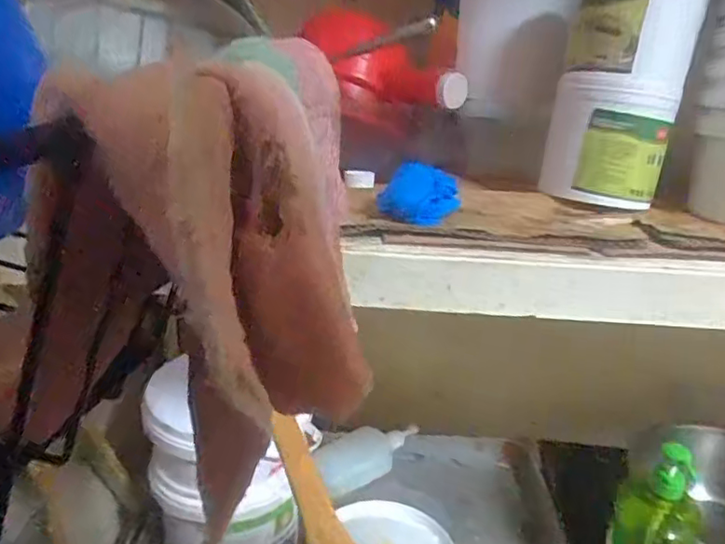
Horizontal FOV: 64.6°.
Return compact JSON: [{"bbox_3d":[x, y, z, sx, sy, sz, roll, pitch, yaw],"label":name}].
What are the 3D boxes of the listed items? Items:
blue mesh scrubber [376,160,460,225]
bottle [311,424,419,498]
[{"bbox_3d":[0.056,-0.077,0.539,0.068,0.044,0.080,7,21,12],"label":"blue mesh scrubber"},{"bbox_3d":[0.008,0.308,0.970,0.200,0.059,0.075,-13,26,-34],"label":"bottle"}]

